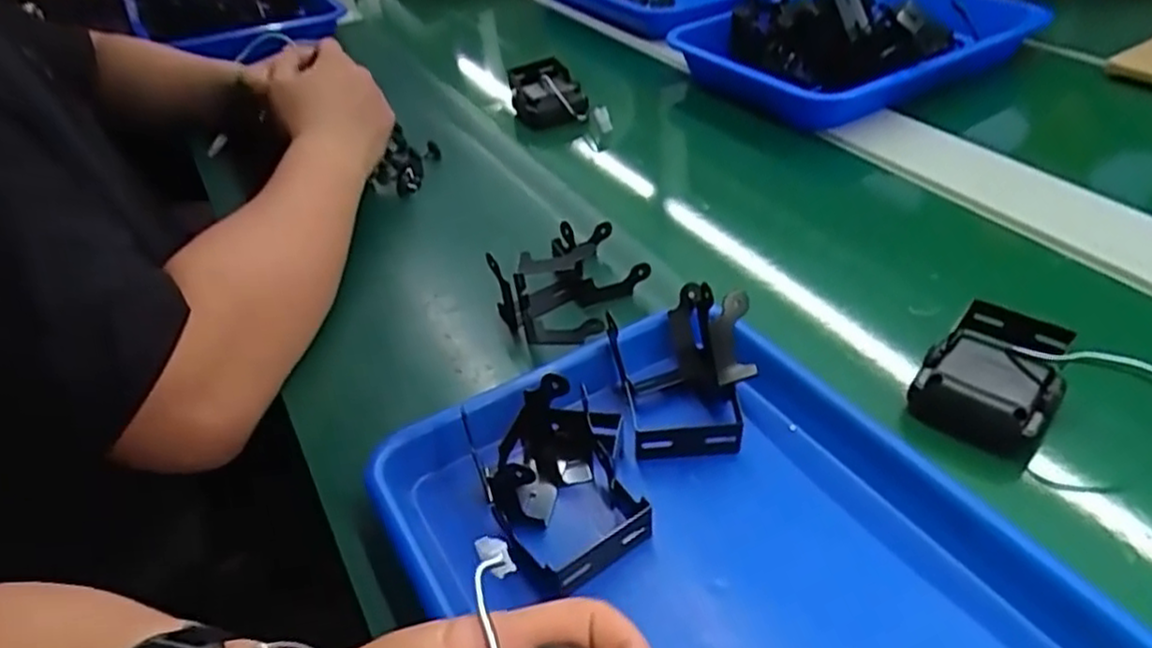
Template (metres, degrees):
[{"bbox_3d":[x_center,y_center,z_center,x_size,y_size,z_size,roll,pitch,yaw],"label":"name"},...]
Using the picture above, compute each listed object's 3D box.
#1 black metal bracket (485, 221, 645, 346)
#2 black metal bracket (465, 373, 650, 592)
[{"bbox_3d":[-0.004,-0.041,0.517,0.108,0.070,0.085,-24,43,-21],"label":"black metal bracket"},{"bbox_3d":[-0.008,0.082,0.384,0.079,0.052,0.103,-13,41,-9],"label":"black metal bracket"}]

